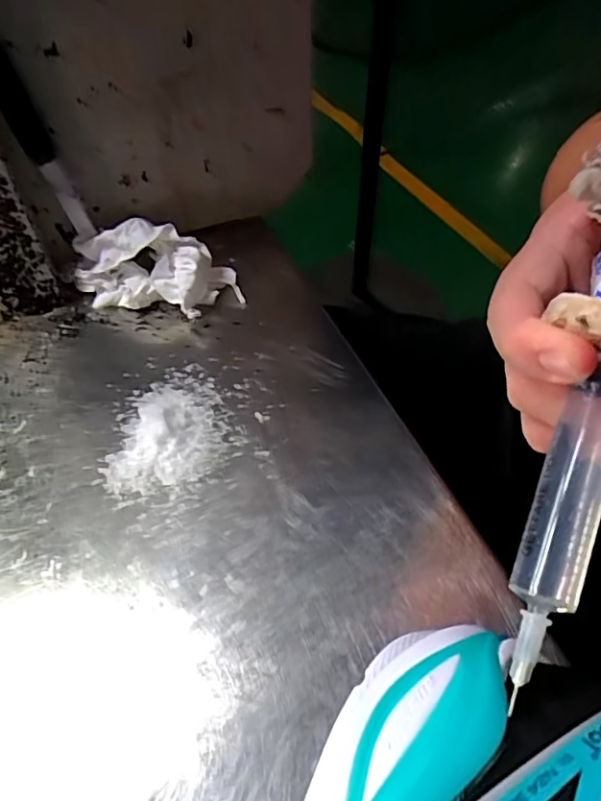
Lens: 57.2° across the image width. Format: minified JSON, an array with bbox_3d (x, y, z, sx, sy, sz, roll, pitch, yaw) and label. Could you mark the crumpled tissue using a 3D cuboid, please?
[{"bbox_3d":[-0.095,-0.081,0.350,0.102,0.047,0.047,4,50,4],"label":"crumpled tissue"}]

